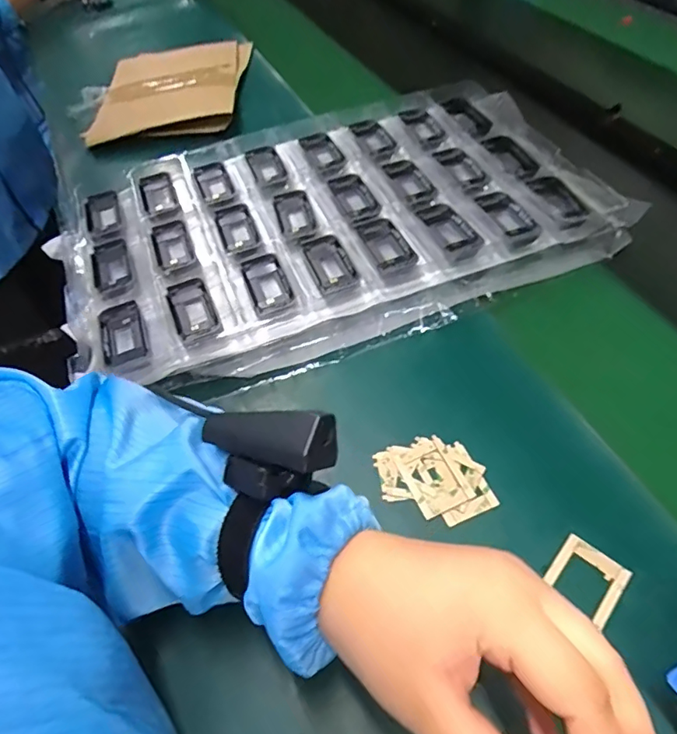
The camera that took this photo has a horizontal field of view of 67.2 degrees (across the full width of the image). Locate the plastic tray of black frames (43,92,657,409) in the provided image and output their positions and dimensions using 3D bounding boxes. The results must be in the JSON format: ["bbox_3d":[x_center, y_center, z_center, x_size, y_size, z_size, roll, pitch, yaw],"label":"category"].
[{"bbox_3d":[-0.006,-0.154,0.536,0.550,0.056,0.308,-20,54,-11],"label":"plastic tray of black frames"}]

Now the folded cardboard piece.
[{"bbox_3d":[-0.249,-0.428,0.778,0.209,0.024,0.285,-1,53,3],"label":"folded cardboard piece"}]

